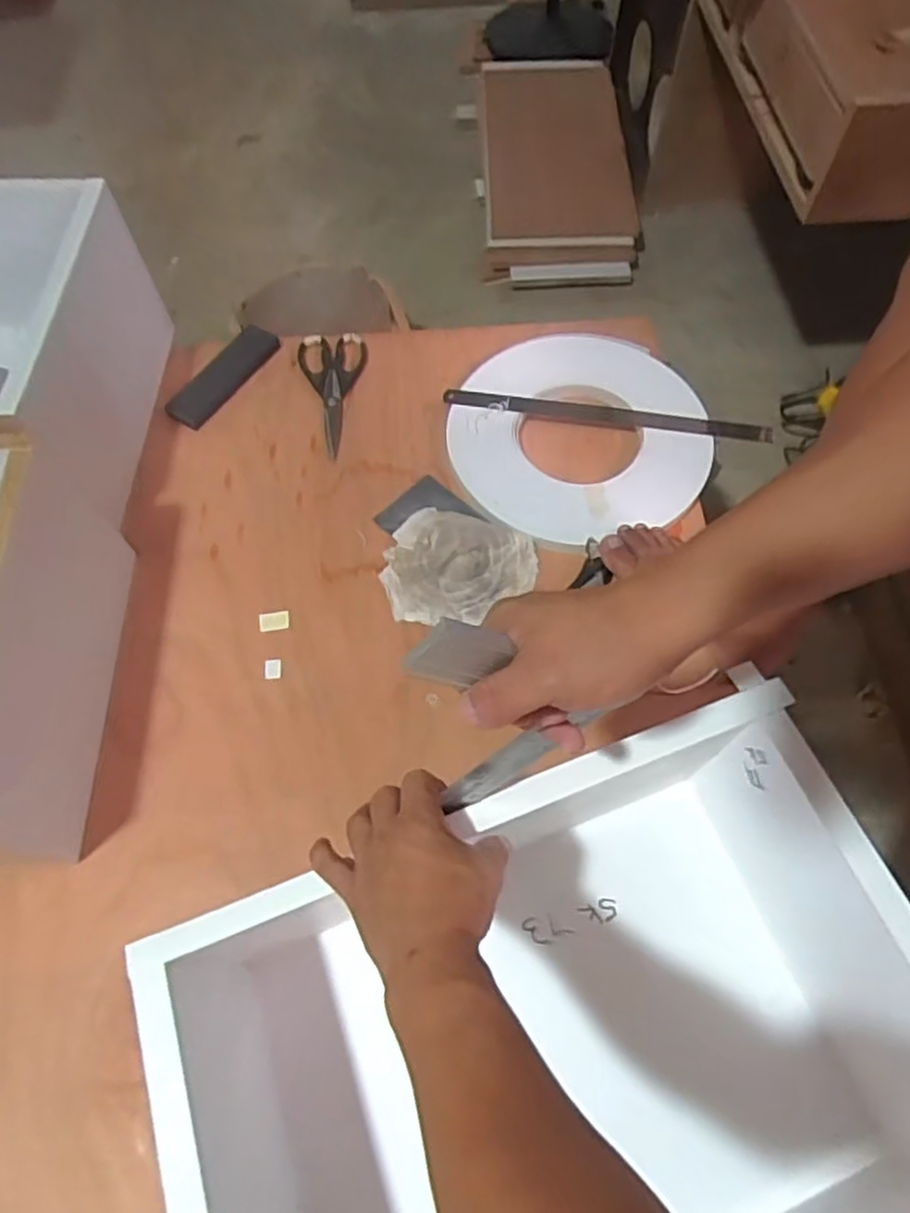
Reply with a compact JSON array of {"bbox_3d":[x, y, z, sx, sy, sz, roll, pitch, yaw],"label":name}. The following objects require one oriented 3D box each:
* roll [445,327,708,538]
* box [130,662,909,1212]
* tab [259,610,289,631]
[{"bbox_3d":[0.156,-0.227,0.908,0.318,0.024,0.327,0,63,1],"label":"roll"},{"bbox_3d":[0.080,0.342,0.514,0.544,0.231,0.361,-21,63,-7],"label":"box"},{"bbox_3d":[-0.213,0.017,0.821,0.035,0.004,0.025,-7,62,0],"label":"tab"}]

